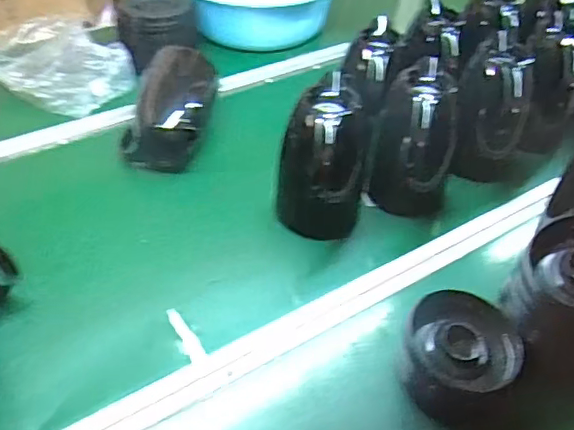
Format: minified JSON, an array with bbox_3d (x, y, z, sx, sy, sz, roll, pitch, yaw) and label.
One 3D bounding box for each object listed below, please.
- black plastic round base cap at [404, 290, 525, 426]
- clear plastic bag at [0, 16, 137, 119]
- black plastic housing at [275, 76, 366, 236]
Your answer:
[{"bbox_3d":[0.190,0.157,0.641,0.121,0.084,0.111,1,43,-1],"label":"black plastic round base cap"},{"bbox_3d":[-0.437,-0.291,1.086,0.281,0.071,0.192,25,48,23],"label":"clear plastic bag"},{"bbox_3d":[0.052,-0.065,0.801,0.113,0.209,0.100,-32,53,-31],"label":"black plastic housing"}]

